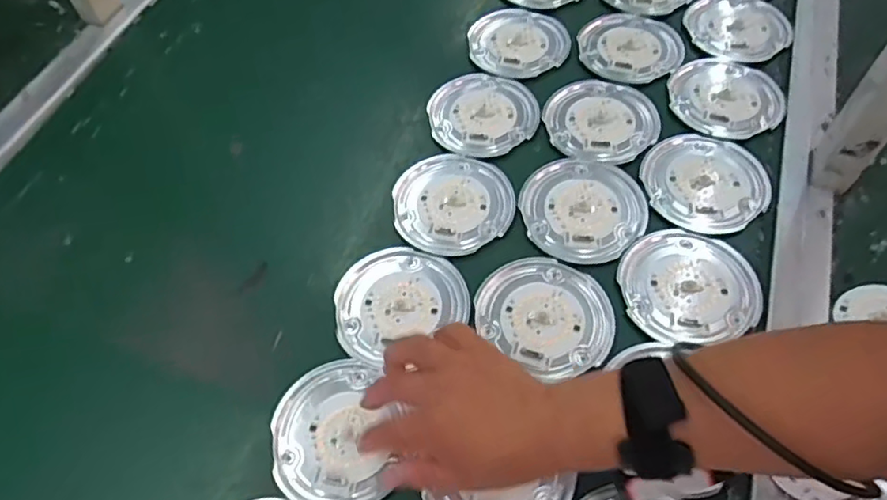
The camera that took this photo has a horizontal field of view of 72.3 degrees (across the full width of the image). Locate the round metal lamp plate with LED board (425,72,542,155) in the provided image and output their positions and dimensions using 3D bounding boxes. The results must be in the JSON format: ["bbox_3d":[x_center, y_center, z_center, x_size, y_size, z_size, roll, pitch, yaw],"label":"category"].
[{"bbox_3d":[0.040,-0.132,0.577,0.101,0.020,0.082,-18,58,-9],"label":"round metal lamp plate with LED board"}]

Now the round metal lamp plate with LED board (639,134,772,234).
[{"bbox_3d":[0.231,-0.061,0.526,0.103,0.015,0.095,-1,57,2],"label":"round metal lamp plate with LED board"}]

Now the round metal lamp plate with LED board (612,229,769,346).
[{"bbox_3d":[0.195,0.025,0.480,0.103,0.014,0.094,-1,57,2],"label":"round metal lamp plate with LED board"}]

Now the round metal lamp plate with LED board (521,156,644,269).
[{"bbox_3d":[0.120,-0.037,0.522,0.102,0.008,0.100,-1,57,2],"label":"round metal lamp plate with LED board"}]

